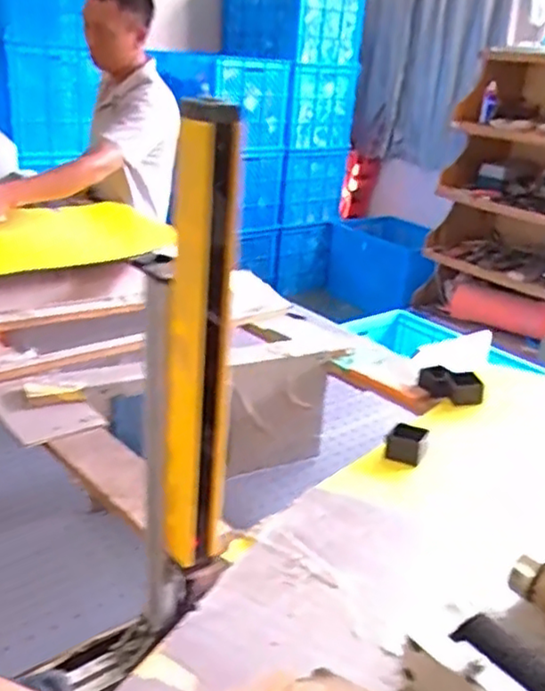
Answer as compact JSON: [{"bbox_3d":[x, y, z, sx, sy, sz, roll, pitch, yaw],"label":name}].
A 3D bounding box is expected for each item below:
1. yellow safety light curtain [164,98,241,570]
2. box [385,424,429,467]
[{"bbox_3d":[-0.051,0.010,0.451,0.044,0.327,0.036,1,25,-7],"label":"yellow safety light curtain"},{"bbox_3d":[0.172,0.127,0.853,0.042,0.034,0.042,15,26,21],"label":"box"}]

